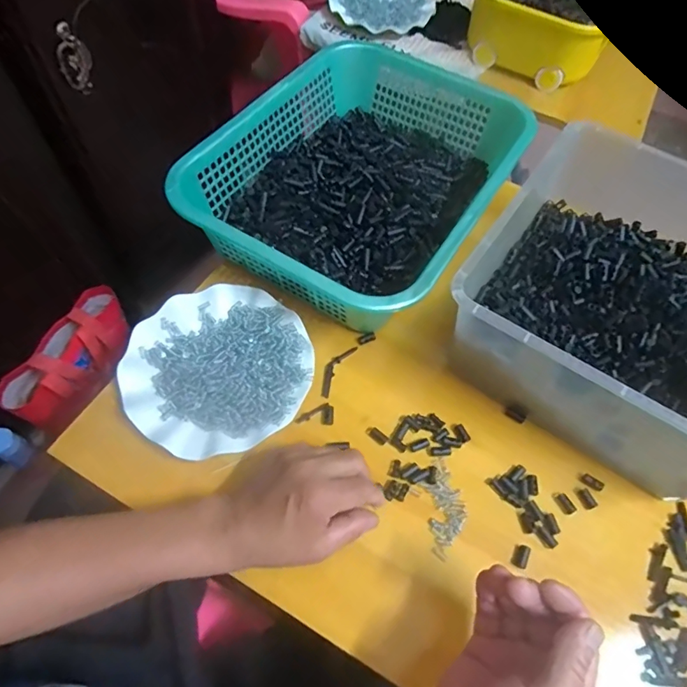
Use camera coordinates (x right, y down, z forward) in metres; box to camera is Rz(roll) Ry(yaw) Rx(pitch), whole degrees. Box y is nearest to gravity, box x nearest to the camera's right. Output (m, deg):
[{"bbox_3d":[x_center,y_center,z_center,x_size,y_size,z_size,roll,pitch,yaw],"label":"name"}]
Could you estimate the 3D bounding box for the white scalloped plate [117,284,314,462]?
[{"bbox_3d":[-0.124,0.023,0.474,0.175,0.023,0.183,2,60,-3],"label":"white scalloped plate"}]

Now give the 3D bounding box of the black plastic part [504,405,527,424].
[{"bbox_3d":[0.176,0.072,0.479,0.020,0.011,0.010,33,63,14],"label":"black plastic part"}]

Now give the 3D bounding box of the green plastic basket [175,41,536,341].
[{"bbox_3d":[0.028,-0.205,0.569,0.295,0.088,0.393,30,62,13],"label":"green plastic basket"}]

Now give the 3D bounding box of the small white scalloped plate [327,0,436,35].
[{"bbox_3d":[0.064,-0.618,0.853,0.184,0.013,0.183,2,60,-3],"label":"small white scalloped plate"}]

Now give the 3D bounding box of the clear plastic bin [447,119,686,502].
[{"bbox_3d":[0.284,-0.034,0.469,0.289,0.144,0.303,32,63,14],"label":"clear plastic bin"}]

